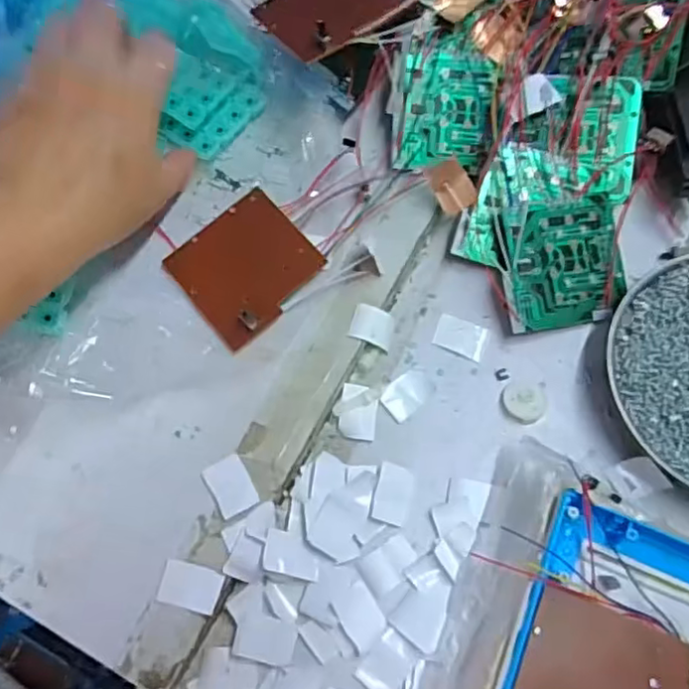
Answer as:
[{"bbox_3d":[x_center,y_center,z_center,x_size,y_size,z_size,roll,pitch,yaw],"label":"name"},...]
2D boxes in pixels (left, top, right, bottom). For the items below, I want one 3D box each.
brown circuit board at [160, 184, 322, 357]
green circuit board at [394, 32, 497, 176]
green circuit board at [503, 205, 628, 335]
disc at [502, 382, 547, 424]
[{"bbox_3d":[-0.056,-0.045,0.364,0.072,0.011,0.071,-38,73,-11],"label":"brown circuit board"},{"bbox_3d":[0.063,-0.144,0.384,0.056,0.004,0.080,5,93,-7],"label":"green circuit board"},{"bbox_3d":[0.123,-0.044,0.360,0.070,0.005,0.067,-6,86,-11],"label":"green circuit board"},{"bbox_3d":[0.098,0.031,0.345,0.023,0.008,0.023,-1,70,2],"label":"disc"}]

